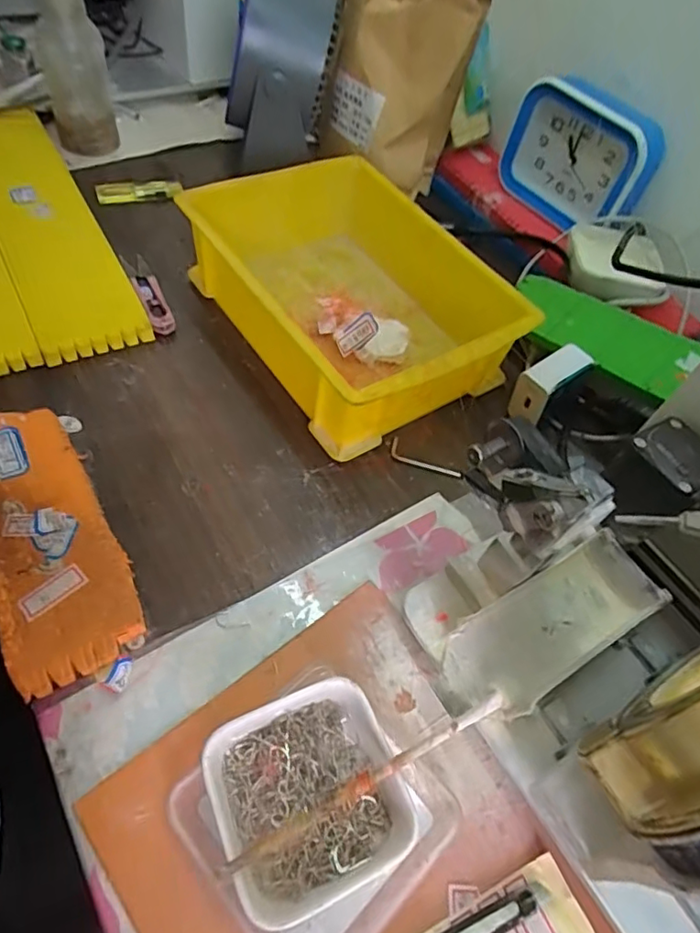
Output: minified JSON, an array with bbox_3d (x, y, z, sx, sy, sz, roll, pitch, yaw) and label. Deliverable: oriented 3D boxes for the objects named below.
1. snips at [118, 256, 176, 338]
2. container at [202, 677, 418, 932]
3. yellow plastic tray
[{"bbox_3d":[-0.169,-0.150,0.472,0.022,0.019,0.119,-18,60,-21],"label":"snips"},{"bbox_3d":[-0.020,0.152,0.264,0.083,0.042,0.082,-17,58,-20],"label":"container"},{"bbox_3d":[0.001,-0.139,0.452,0.183,0.070,0.253,-26,62,-25],"label":"yellow plastic tray"}]

